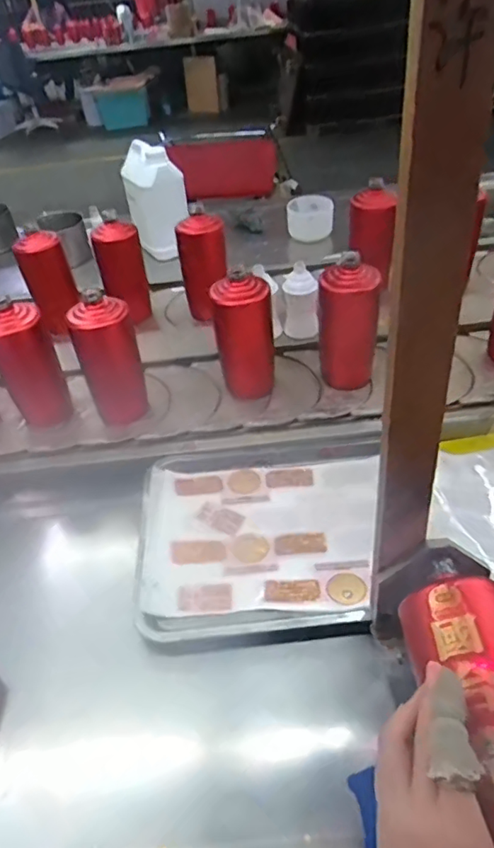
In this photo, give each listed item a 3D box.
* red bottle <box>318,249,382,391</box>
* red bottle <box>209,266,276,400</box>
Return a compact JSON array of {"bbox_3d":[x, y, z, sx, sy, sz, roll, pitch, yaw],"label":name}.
[{"bbox_3d":[0.141,-0.124,0.743,0.077,0.176,0.083,-3,41,4],"label":"red bottle"},{"bbox_3d":[-0.001,-0.117,0.754,0.077,0.175,0.067,-7,41,0],"label":"red bottle"}]

